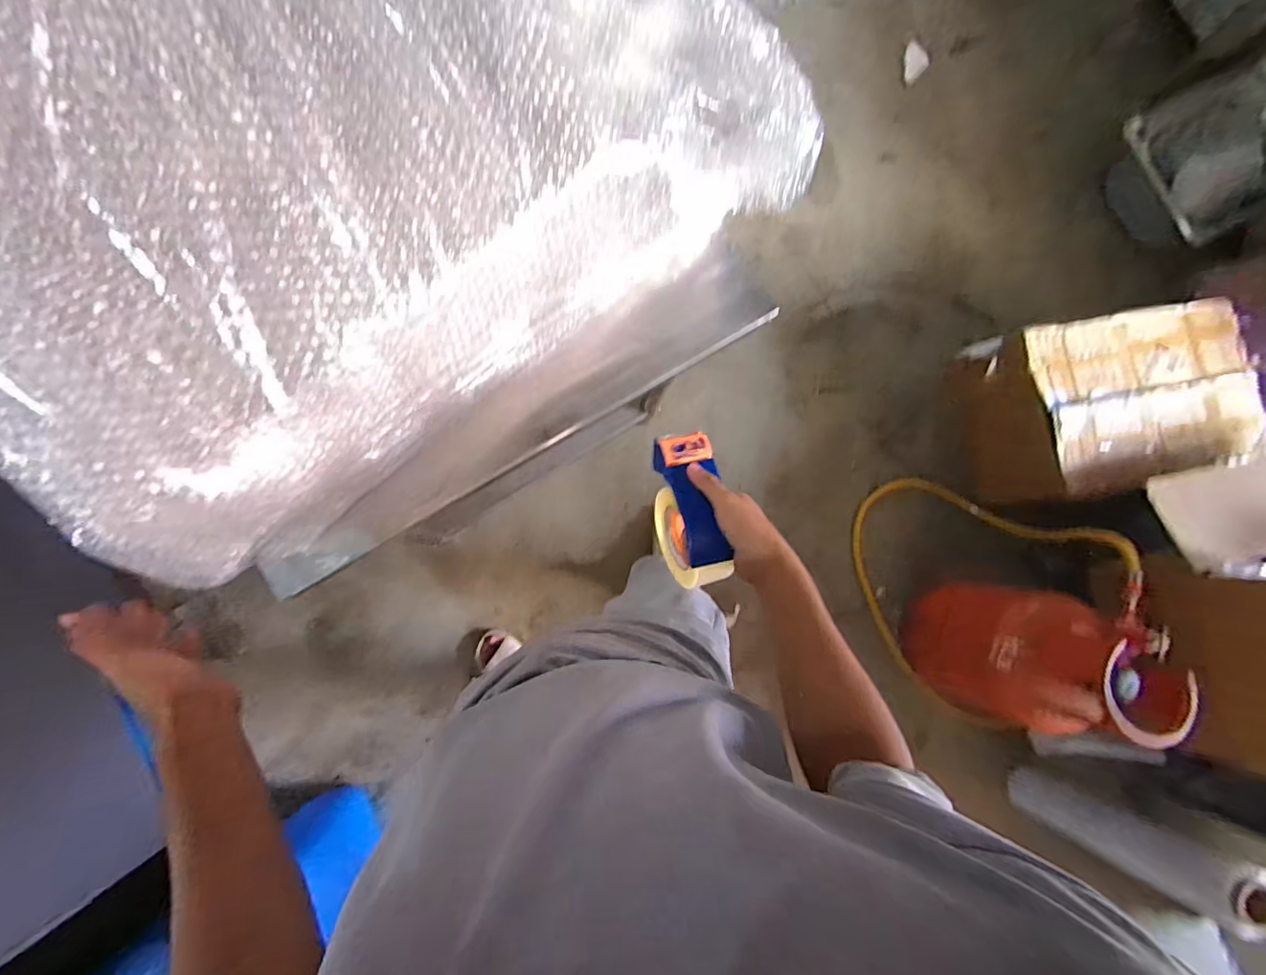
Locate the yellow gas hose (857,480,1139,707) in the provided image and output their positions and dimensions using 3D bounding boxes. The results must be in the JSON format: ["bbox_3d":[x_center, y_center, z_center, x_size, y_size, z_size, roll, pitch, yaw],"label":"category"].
[{"bbox_3d":[0.788,0.187,1.323,0.367,0.525,0.500,42,81,-1],"label":"yellow gas hose"}]

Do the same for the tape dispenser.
[{"bbox_3d":[0.066,0.026,0.642,0.064,0.110,0.170,-10,85,-8],"label":"tape dispenser"}]

